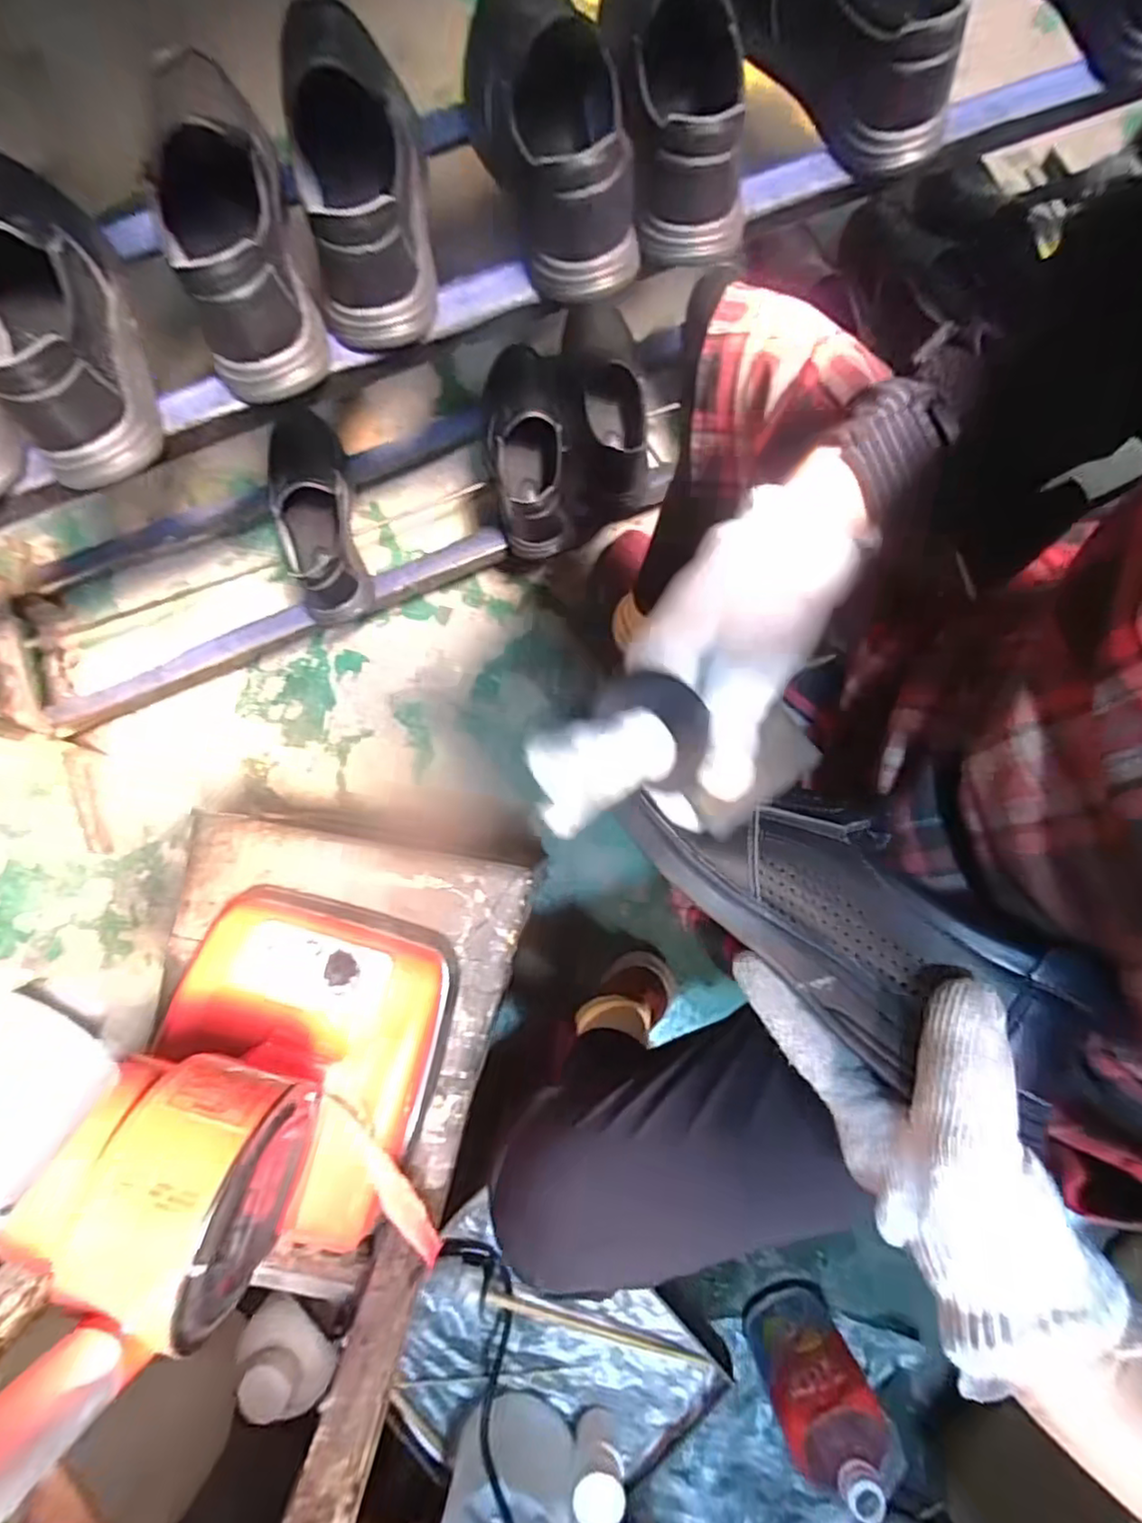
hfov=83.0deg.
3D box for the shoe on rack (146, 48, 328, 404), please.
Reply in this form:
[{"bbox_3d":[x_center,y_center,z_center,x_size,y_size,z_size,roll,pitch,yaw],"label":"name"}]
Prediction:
[{"bbox_3d":[-0.253,-0.397,0.461,0.093,0.082,0.254,-17,80,-2],"label":"shoe on rack"}]

